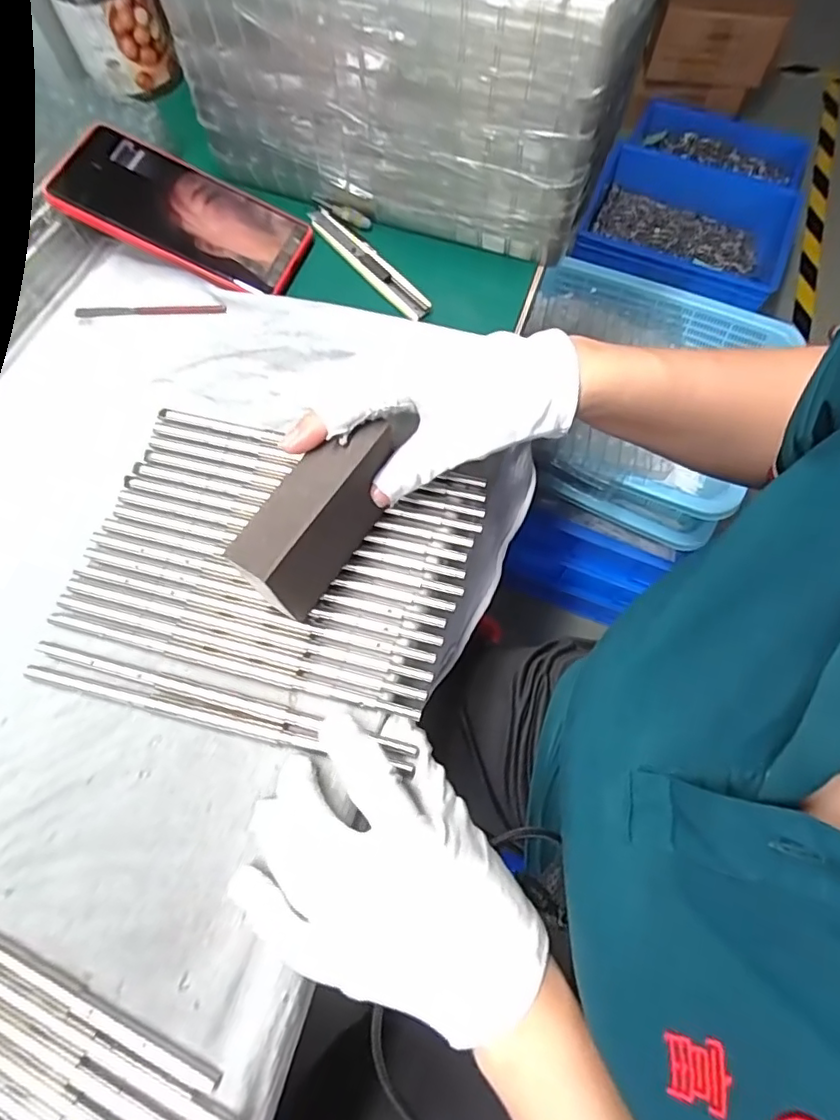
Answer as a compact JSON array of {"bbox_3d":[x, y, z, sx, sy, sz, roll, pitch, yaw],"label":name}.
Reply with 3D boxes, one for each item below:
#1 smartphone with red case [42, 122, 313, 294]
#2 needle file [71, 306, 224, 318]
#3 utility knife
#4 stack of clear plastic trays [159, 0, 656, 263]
[{"bbox_3d":[-0.162,-0.239,0.402,0.159,0.014,0.076,20,70,-10],"label":"smartphone with red case"},{"bbox_3d":[-0.189,-0.175,0.405,0.106,0.004,0.007,0,69,2],"label":"needle file"},{"bbox_3d":[-0.037,-0.213,0.417,0.017,0.013,0.124,-39,72,-12],"label":"utility knife"},{"bbox_3d":[0.004,-0.348,0.385,0.273,0.141,0.171,20,71,10],"label":"stack of clear plastic trays"}]

